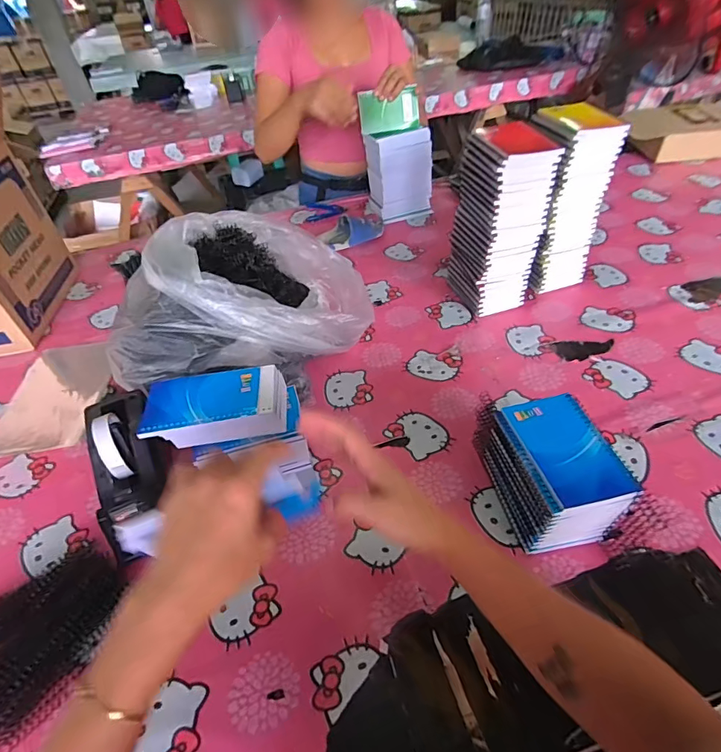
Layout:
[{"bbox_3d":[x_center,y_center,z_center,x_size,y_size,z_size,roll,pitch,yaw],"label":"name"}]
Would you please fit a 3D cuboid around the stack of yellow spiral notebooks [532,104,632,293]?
[{"bbox_3d":[0.359,-0.299,0.795,0.100,0.285,0.144,-3,44,5],"label":"stack of yellow spiral notebooks"}]

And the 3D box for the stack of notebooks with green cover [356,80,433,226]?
[{"bbox_3d":[0.091,-0.529,1.102,0.146,0.270,0.088,-17,44,-10],"label":"stack of notebooks with green cover"}]

